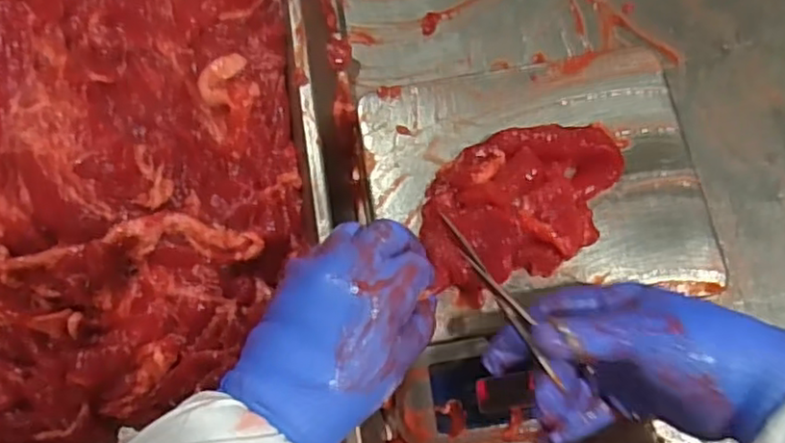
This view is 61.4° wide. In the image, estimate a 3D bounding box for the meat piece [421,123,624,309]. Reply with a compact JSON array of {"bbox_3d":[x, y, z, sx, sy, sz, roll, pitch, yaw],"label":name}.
[{"bbox_3d":[0.088,-0.017,0.439,0.144,0.032,0.097,-27,73,-7],"label":"meat piece"}]

